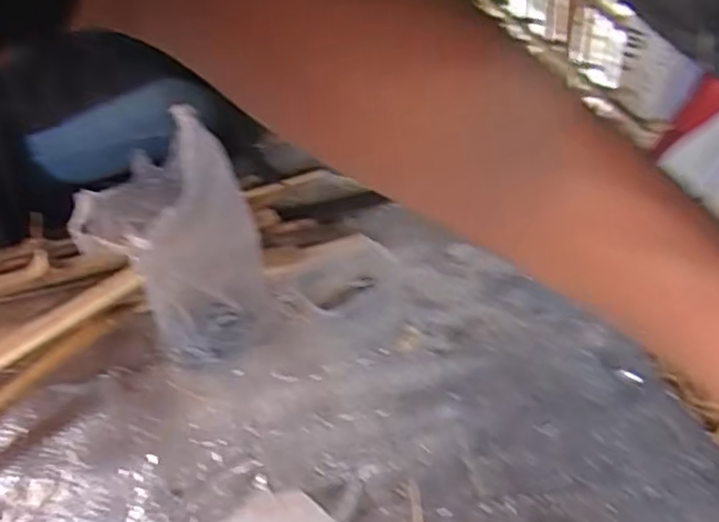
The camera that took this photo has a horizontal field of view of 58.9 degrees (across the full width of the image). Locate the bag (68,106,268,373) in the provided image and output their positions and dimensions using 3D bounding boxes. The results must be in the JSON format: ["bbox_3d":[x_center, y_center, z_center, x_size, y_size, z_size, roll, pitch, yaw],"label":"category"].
[{"bbox_3d":[-0.158,-0.009,0.562,0.129,0.227,0.082,-11,42,-6],"label":"bag"}]

